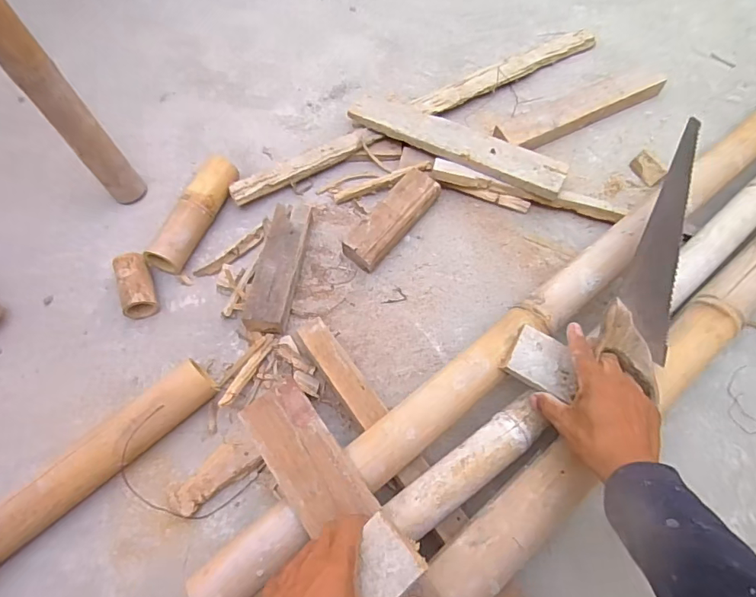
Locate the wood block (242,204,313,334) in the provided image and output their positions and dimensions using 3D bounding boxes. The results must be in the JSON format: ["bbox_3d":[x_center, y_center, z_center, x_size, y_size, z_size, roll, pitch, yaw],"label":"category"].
[{"bbox_3d":[-0.155,-0.047,0.746,0.063,0.051,0.217,8,66,4],"label":"wood block"}]

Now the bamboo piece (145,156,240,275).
[{"bbox_3d":[-0.303,-0.142,0.786,0.057,0.070,0.216,20,67,9],"label":"bamboo piece"}]

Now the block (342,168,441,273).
[{"bbox_3d":[0.023,-0.128,0.784,0.070,0.053,0.197,35,70,15],"label":"block"}]

